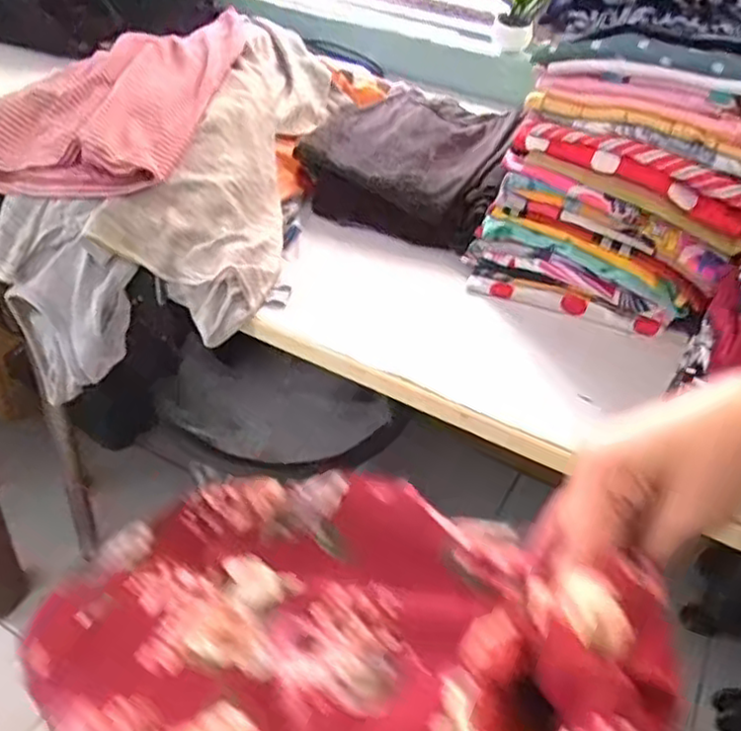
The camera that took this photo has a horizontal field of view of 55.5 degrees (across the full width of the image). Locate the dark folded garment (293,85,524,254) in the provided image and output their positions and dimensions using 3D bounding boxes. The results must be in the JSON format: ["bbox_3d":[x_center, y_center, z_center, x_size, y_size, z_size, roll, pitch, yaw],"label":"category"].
[{"bbox_3d":[0.045,-0.223,0.760,0.199,0.082,0.213,14,38,9],"label":"dark folded garment"}]

